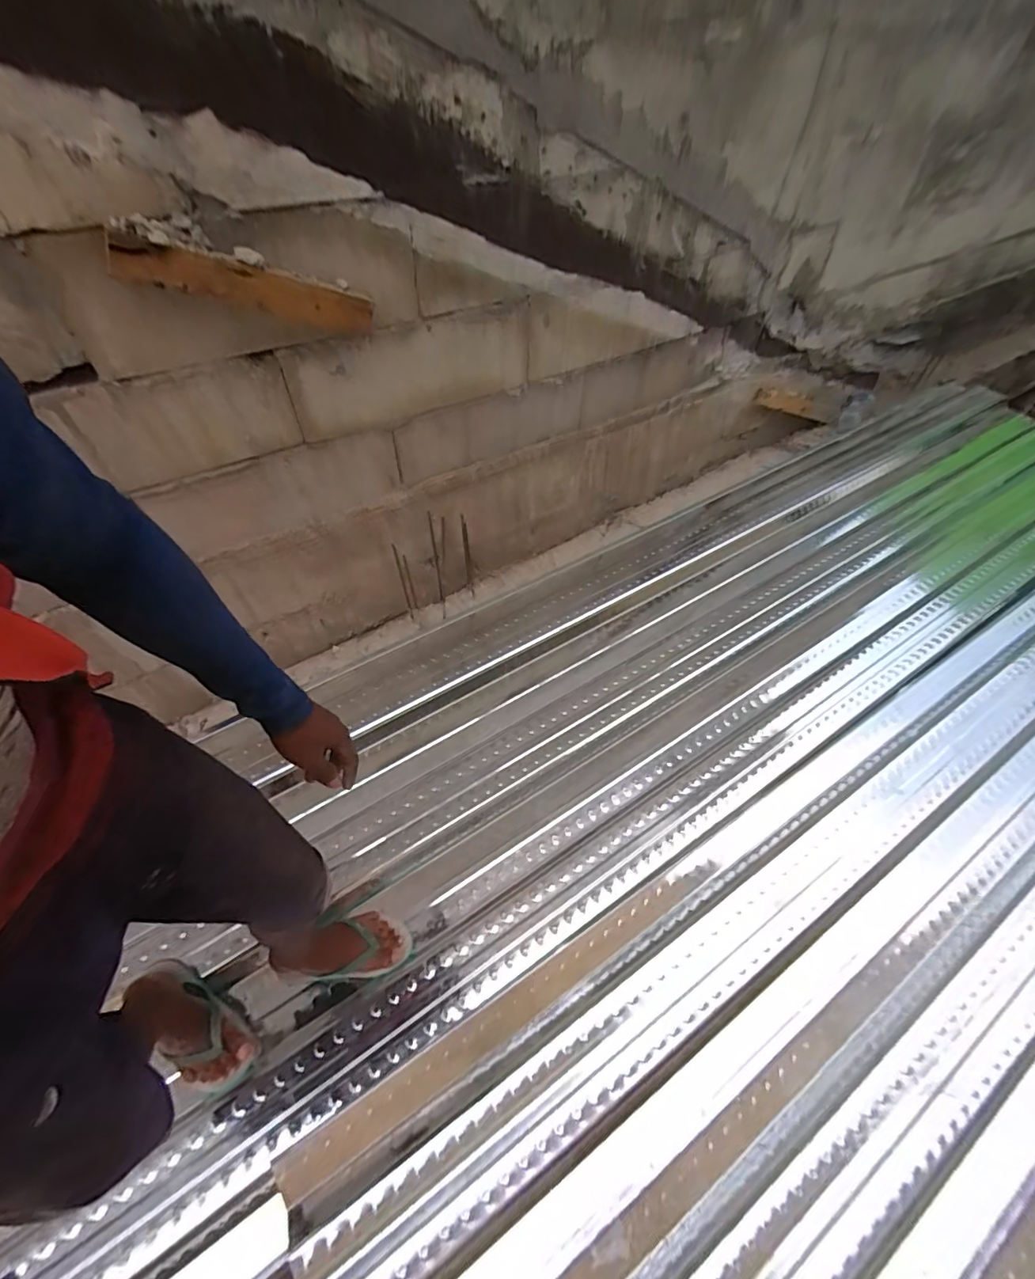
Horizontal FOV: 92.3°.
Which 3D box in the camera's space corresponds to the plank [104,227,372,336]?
[{"bbox_3d":[-0.448,-0.610,0.872,0.415,0.071,0.037,-15,49,-41],"label":"plank"}]

